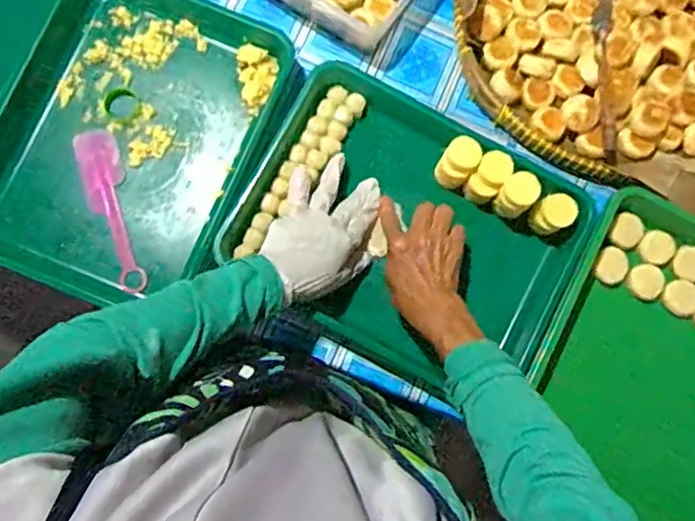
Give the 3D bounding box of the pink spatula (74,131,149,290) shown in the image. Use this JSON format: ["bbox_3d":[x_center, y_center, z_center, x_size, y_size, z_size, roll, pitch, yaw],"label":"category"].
[{"bbox_3d":[-0.266,-0.059,0.673,0.044,0.010,0.186,-16,83,-5],"label":"pink spatula"}]

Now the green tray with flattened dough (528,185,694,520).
[{"bbox_3d":[0.348,0.133,0.665,0.285,0.068,0.353,29,81,2],"label":"green tray with flattened dough"}]

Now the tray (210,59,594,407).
[{"bbox_3d":[0.065,-0.028,0.666,0.349,0.069,0.280,26,81,5],"label":"tray"}]

